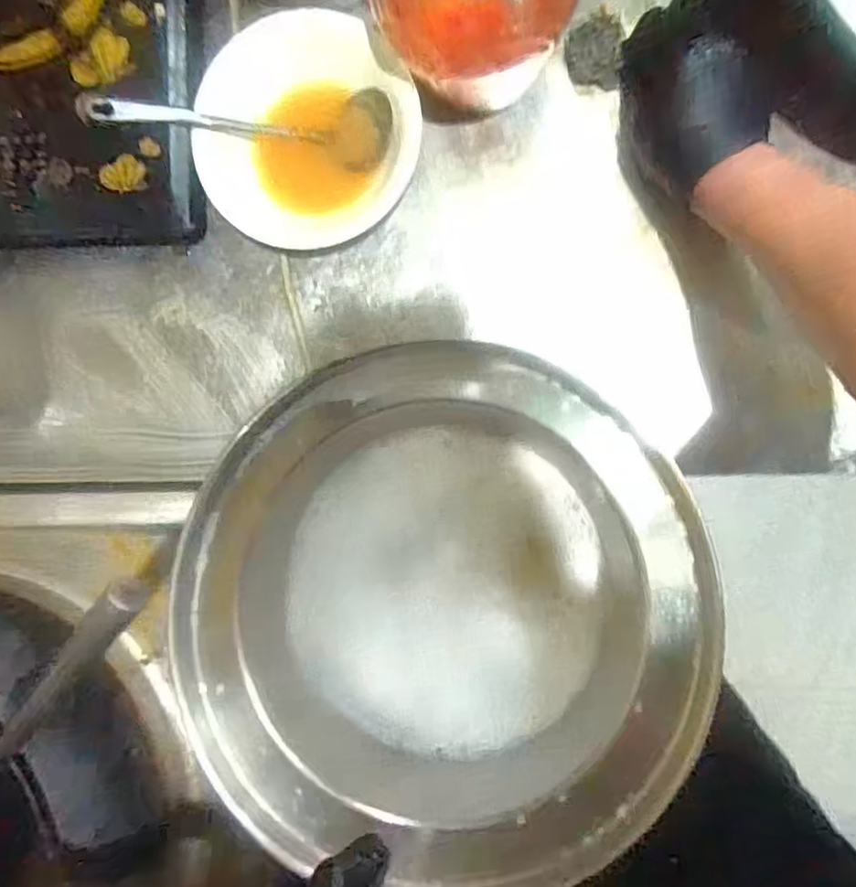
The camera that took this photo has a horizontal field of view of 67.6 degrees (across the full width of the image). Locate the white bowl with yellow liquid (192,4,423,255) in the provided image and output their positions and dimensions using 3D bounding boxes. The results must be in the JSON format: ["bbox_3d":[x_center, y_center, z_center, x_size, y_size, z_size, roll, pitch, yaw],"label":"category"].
[{"bbox_3d":[-0.095,-0.236,0.491,0.160,0.052,0.146,1,94,8],"label":"white bowl with yellow liquid"}]

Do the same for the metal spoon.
[{"bbox_3d":[-0.140,-0.241,0.485,0.223,0.022,0.052,-1,94,-9],"label":"metal spoon"}]

